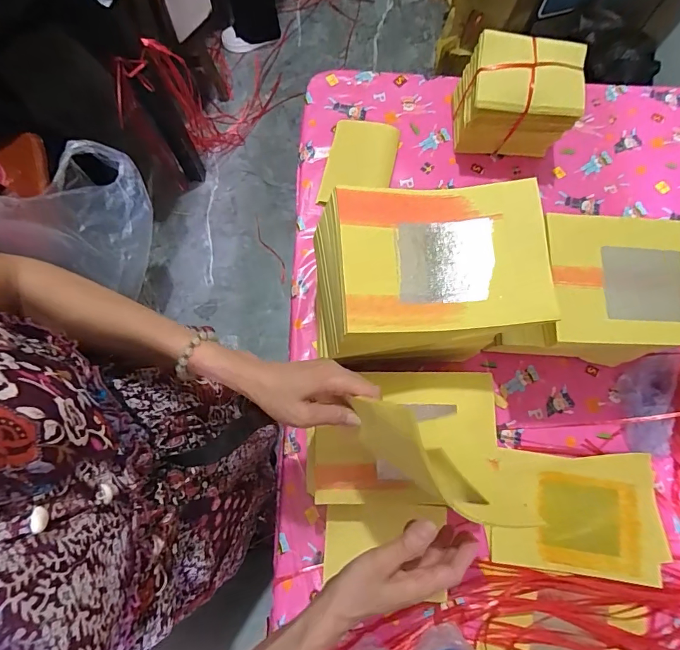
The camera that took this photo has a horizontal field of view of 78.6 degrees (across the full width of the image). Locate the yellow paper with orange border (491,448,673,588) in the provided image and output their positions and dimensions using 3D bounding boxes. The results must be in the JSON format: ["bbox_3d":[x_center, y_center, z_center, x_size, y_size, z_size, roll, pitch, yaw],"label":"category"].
[{"bbox_3d":[0.348,0.275,0.613,0.232,0.012,0.168,5,75,4],"label":"yellow paper with orange border"}]

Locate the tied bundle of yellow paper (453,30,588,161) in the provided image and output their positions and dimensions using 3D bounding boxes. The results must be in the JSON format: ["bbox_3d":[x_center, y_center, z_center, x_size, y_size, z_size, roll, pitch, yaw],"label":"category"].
[{"bbox_3d":[0.285,-0.366,0.683,0.165,0.149,0.115,6,77,0],"label":"tied bundle of yellow paper"}]

